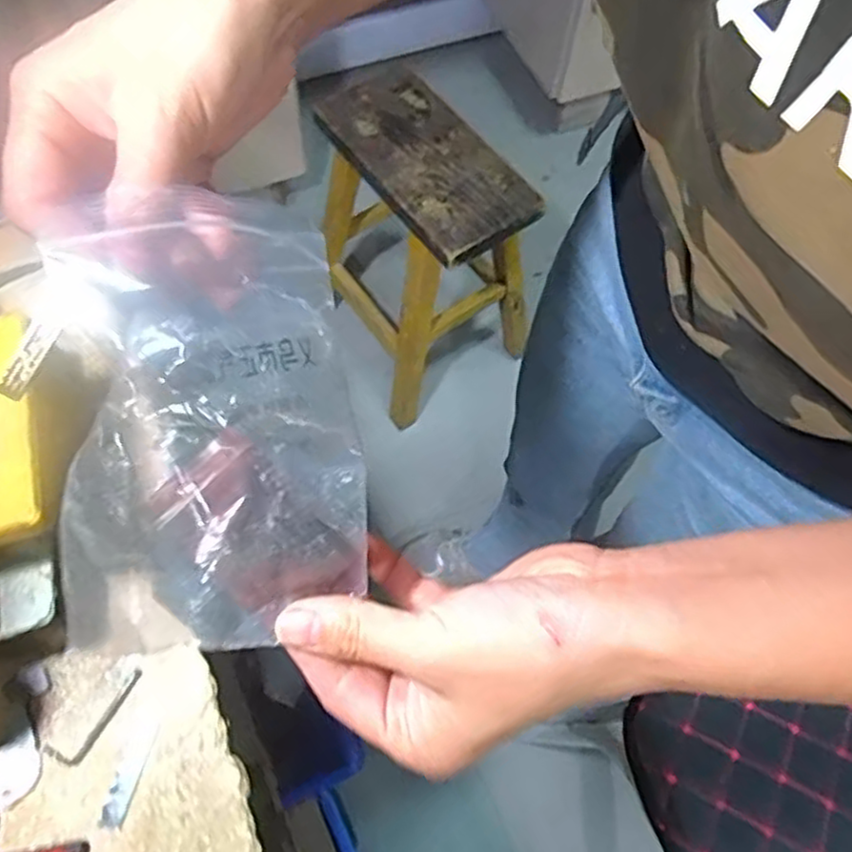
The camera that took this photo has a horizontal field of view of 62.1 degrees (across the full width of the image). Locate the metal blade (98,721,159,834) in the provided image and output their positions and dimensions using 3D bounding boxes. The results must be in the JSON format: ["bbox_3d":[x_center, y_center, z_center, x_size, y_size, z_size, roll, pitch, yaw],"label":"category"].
[{"bbox_3d":[-0.138,0.161,0.328,0.011,0.004,0.045,15,65,4],"label":"metal blade"}]

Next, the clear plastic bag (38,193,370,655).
[{"bbox_3d":[-0.068,0.001,0.228,0.091,0.010,0.134,-5,93,-20],"label":"clear plastic bag"}]

